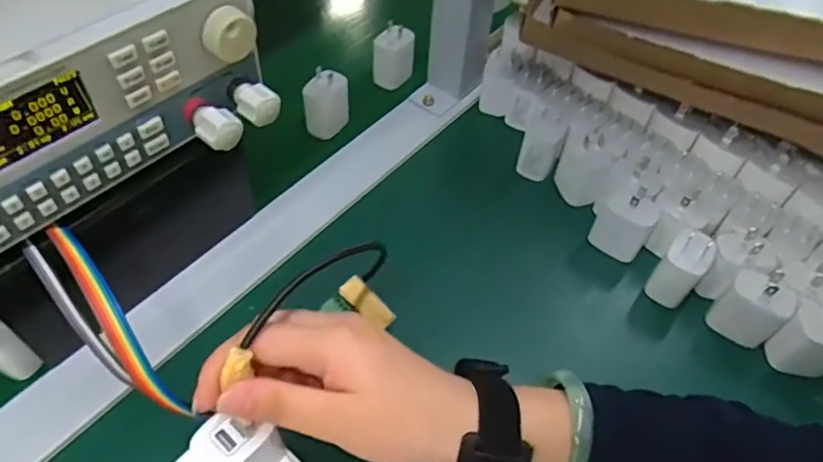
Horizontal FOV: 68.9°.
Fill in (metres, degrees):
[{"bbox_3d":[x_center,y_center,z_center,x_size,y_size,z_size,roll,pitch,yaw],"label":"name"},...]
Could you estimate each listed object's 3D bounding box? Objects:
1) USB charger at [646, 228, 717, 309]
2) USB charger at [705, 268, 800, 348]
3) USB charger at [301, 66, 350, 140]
[{"bbox_3d":[0.202,0.027,0.449,0.029,0.066,0.038,37,59,21],"label":"USB charger"},{"bbox_3d":[0.243,0.054,0.428,0.028,0.066,0.040,-36,63,-27],"label":"USB charger"},{"bbox_3d":[-0.078,-0.118,0.549,0.025,0.060,0.038,32,57,19],"label":"USB charger"}]

